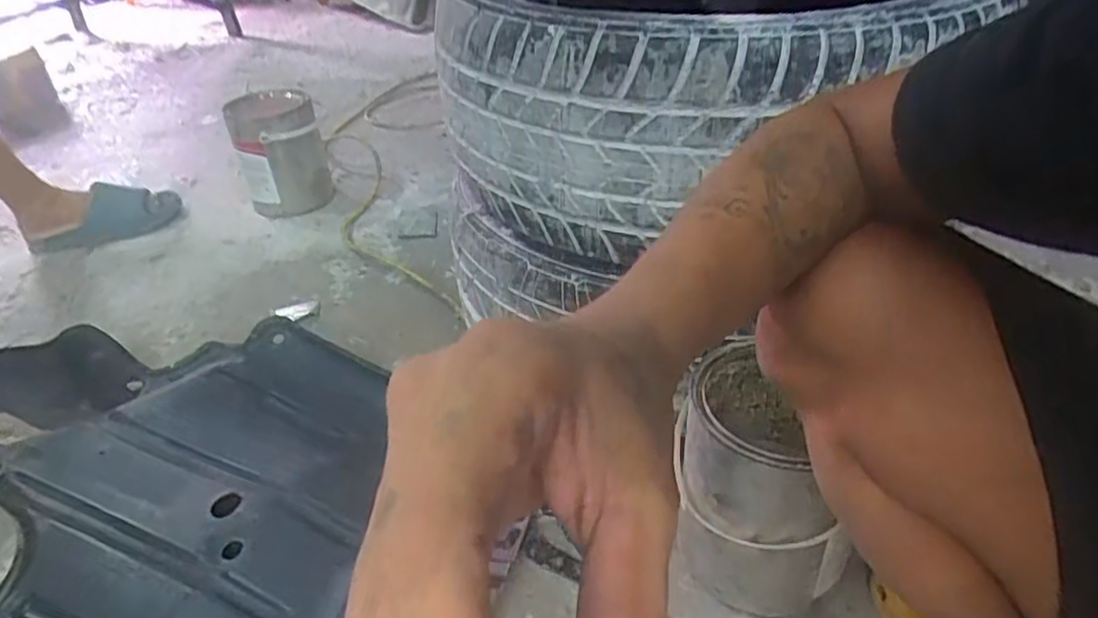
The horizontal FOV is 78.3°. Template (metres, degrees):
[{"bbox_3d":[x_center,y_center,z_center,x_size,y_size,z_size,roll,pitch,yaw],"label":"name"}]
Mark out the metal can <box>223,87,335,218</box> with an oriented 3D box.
[{"bbox_3d":[-0.511,-0.296,1.295,0.153,0.200,0.153,-17,39,-17],"label":"metal can"}]

